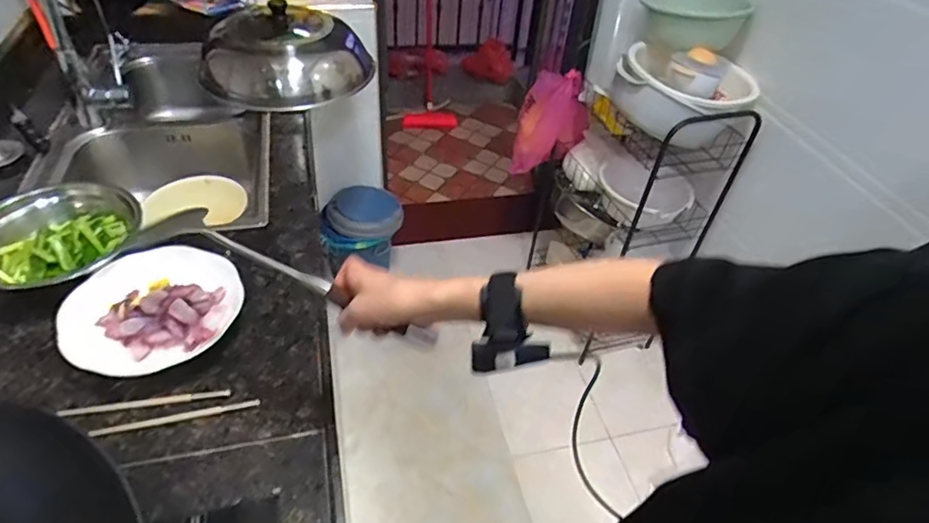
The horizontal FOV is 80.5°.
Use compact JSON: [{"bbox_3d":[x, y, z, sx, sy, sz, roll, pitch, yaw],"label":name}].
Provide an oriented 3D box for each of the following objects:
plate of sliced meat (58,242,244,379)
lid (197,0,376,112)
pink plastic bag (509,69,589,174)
[{"bbox_3d":[-0.392,0.058,0.700,0.170,0.043,0.206,33,50,27],"label":"plate of sliced meat"},{"bbox_3d":[-0.414,-0.473,1.239,0.293,0.150,0.307,21,46,17],"label":"lid"},{"bbox_3d":[0.262,-0.409,1.652,0.196,0.353,0.106,6,43,2],"label":"pink plastic bag"}]

